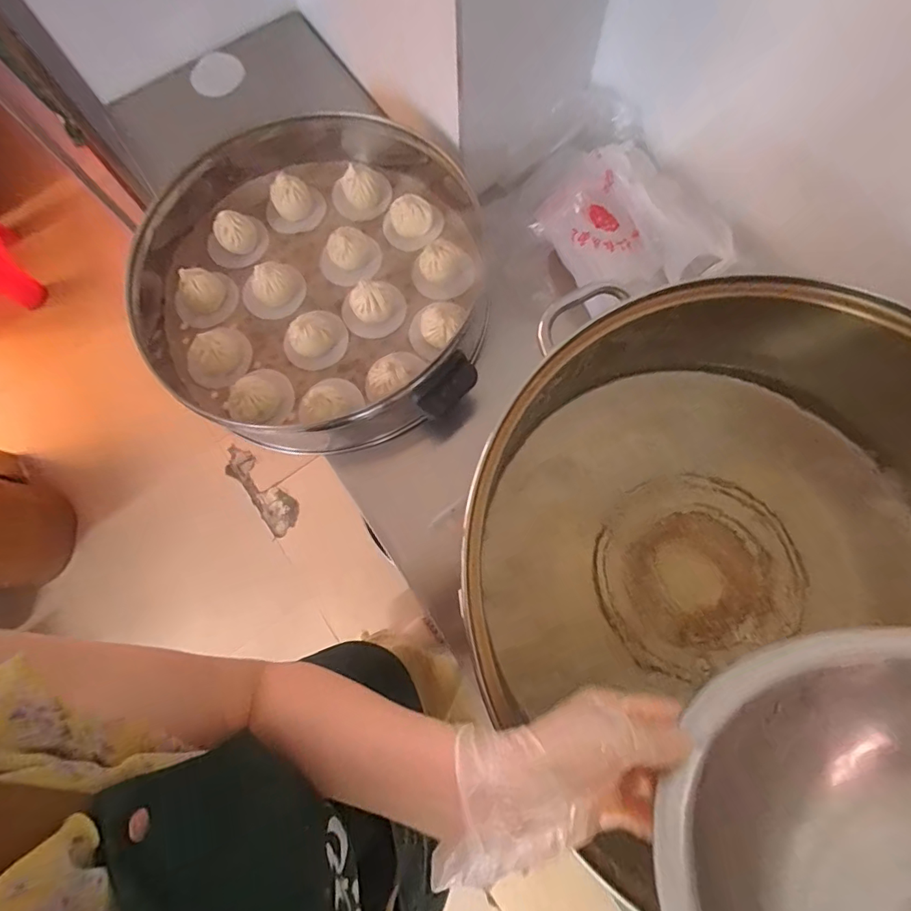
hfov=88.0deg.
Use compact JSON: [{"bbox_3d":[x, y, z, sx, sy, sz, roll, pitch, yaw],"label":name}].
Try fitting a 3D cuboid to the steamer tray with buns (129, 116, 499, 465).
[{"bbox_3d":[-0.230,-0.278,0.730,0.536,0.110,0.547,-8,72,-1],"label":"steamer tray with buns"}]

